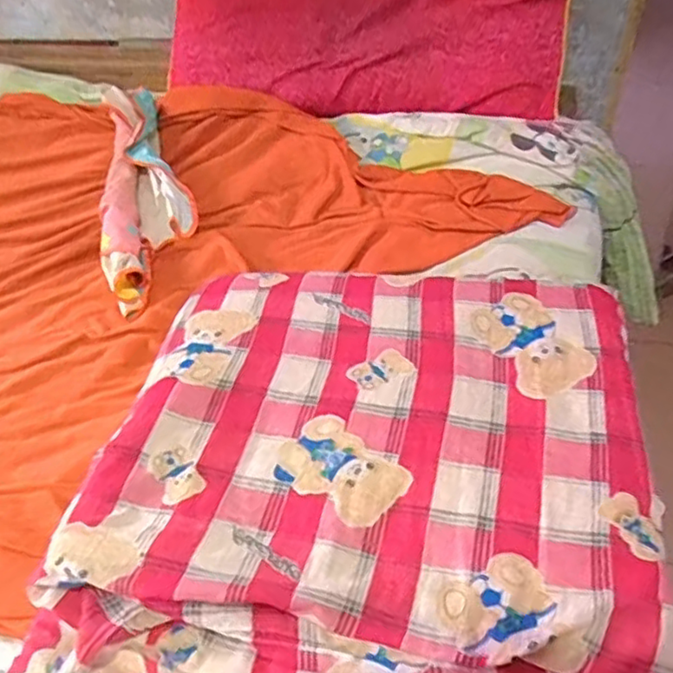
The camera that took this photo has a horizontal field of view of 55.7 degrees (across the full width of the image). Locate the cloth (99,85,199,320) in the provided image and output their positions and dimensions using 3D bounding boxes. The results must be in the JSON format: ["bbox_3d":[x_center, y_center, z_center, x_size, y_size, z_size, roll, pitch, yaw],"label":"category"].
[{"bbox_3d":[-0.313,-0.255,1.033,0.147,0.068,0.522,-11,46,-7],"label":"cloth"}]

